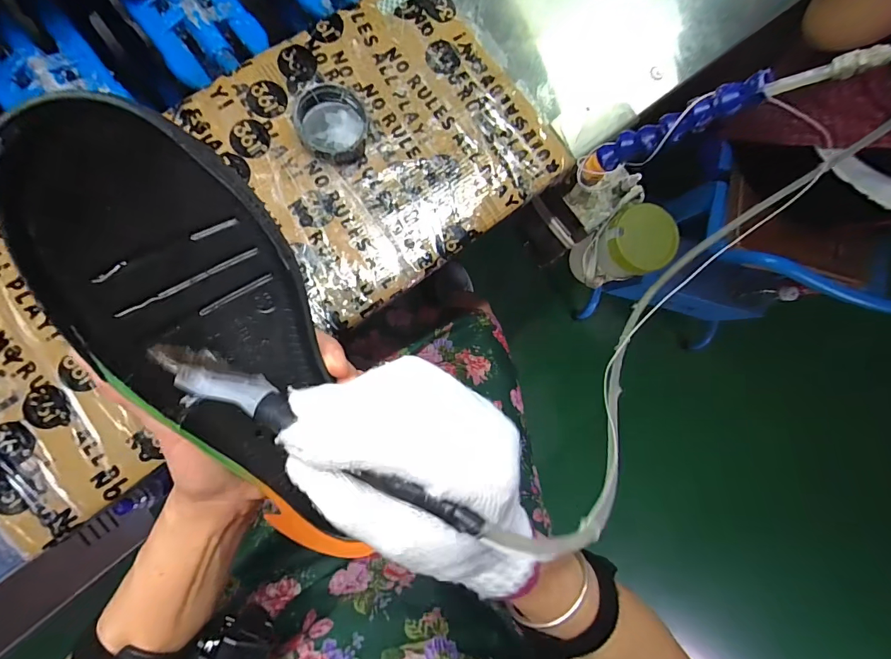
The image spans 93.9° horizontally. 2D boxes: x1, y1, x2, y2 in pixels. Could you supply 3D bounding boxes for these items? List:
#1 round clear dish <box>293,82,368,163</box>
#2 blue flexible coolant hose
[{"bbox_3d":[-0.100,-0.183,0.366,0.059,0.022,0.058,-4,85,-7],"label":"round clear dish"},{"bbox_3d":[0.188,-0.167,0.342,0.017,0.129,0.027,2,83,-36],"label":"blue flexible coolant hose"}]

